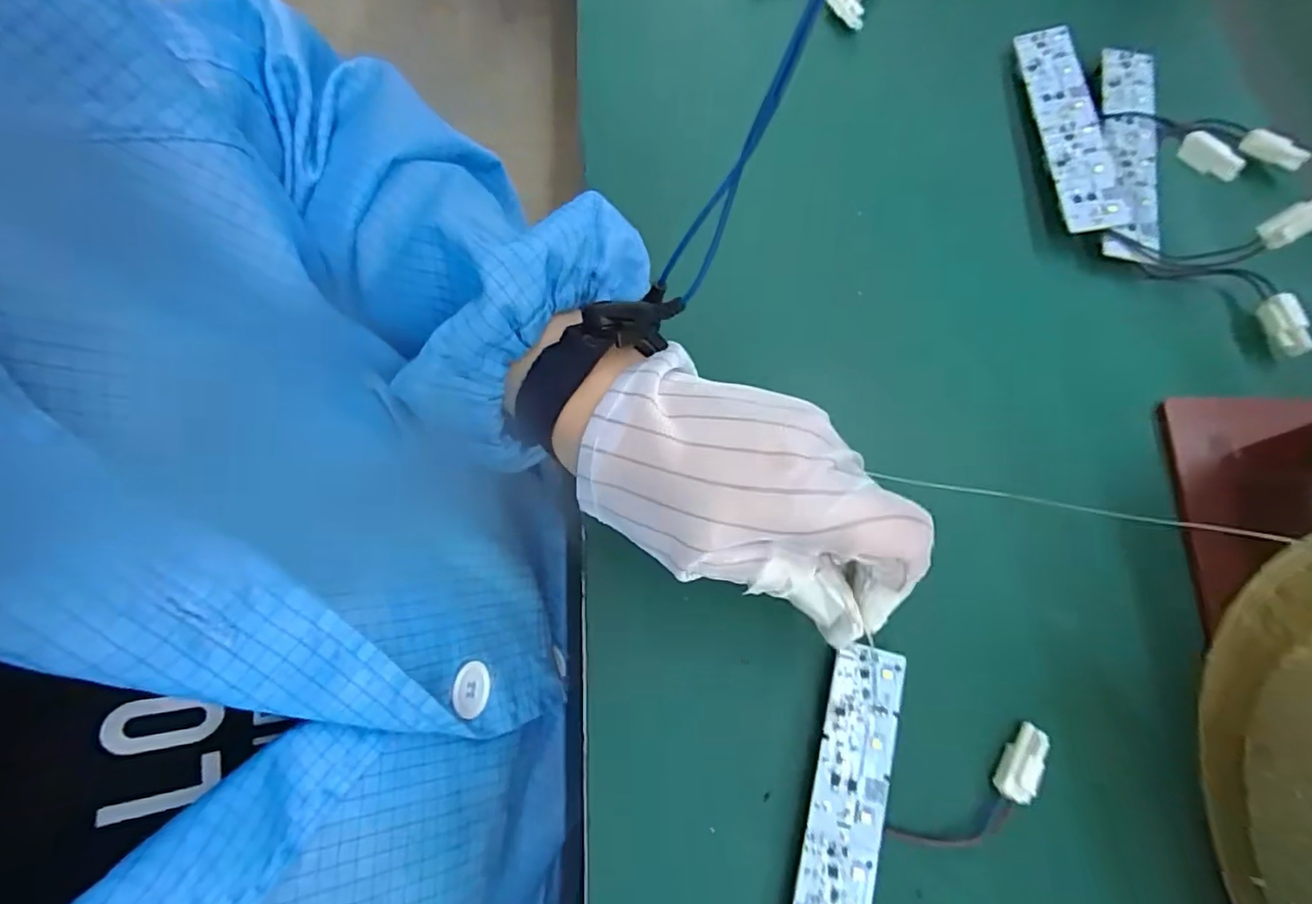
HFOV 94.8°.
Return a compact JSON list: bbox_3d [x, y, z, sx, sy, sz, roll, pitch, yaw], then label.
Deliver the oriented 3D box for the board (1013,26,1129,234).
[{"bbox_3d":[0.204,-0.162,0.298,0.027,0.005,0.125,-3,69,10],"label":"board"}]

